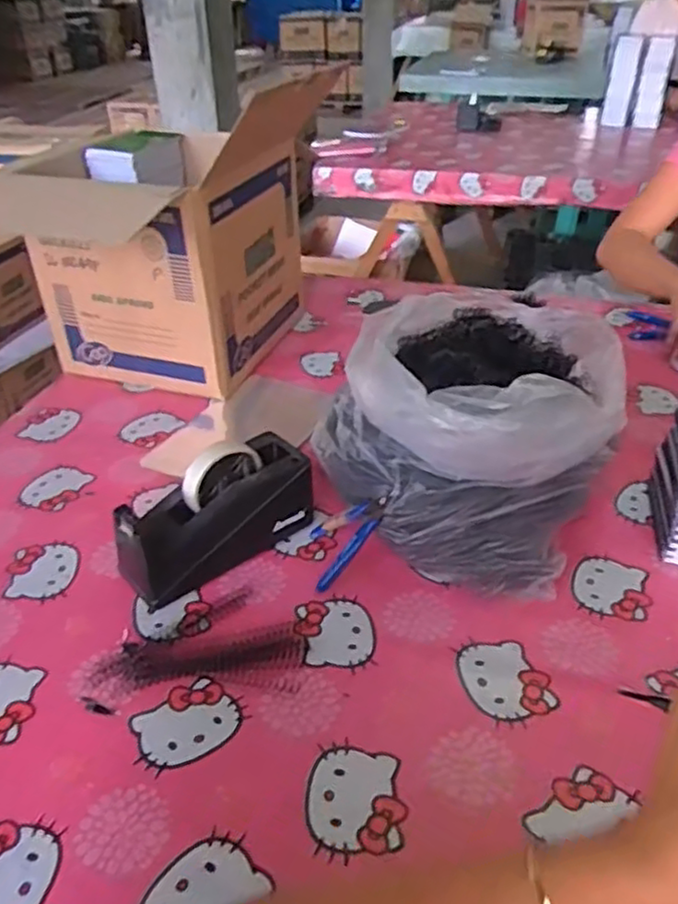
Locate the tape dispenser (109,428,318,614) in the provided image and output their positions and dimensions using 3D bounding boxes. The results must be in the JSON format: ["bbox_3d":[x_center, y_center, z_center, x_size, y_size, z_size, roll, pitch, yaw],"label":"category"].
[{"bbox_3d":[-0.124,0.062,0.705,0.206,0.111,0.073,-27,41,-31],"label":"tape dispenser"}]

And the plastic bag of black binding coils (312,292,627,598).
[{"bbox_3d":[0.155,-0.044,0.780,0.287,0.208,0.378,19,41,25],"label":"plastic bag of black binding coils"}]

